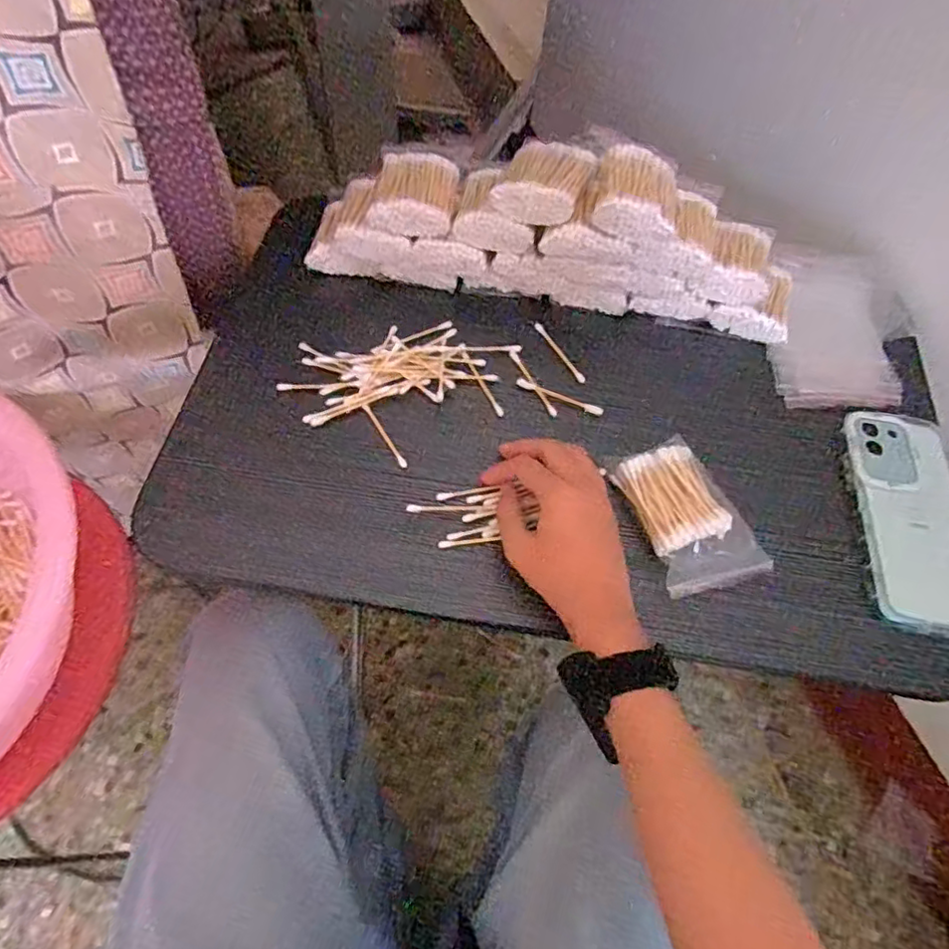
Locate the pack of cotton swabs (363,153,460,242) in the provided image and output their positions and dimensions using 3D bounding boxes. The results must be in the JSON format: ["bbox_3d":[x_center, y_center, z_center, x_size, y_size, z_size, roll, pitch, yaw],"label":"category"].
[{"bbox_3d":[-0.049,-0.227,0.497,0.065,0.033,0.061,5,61,-1],"label":"pack of cotton swabs"}]

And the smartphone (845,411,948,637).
[{"bbox_3d":[0.313,0.030,0.439,0.072,0.012,0.167,8,61,1],"label":"smartphone"}]

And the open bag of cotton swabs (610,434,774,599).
[{"bbox_3d":[0.147,0.030,0.431,0.069,0.022,0.106,-19,64,-13],"label":"open bag of cotton swabs"}]

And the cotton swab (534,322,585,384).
[{"bbox_3d":[0.071,-0.102,0.511,0.008,0.004,0.069,-26,65,-16],"label":"cotton swab"}]

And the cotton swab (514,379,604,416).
[{"bbox_3d":[0.068,-0.062,0.488,0.071,0.004,0.008,21,62,8],"label":"cotton swab"}]

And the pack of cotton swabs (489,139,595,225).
[{"bbox_3d":[0.055,-0.225,0.474,0.063,0.027,0.065,23,62,9],"label":"pack of cotton swabs"}]

